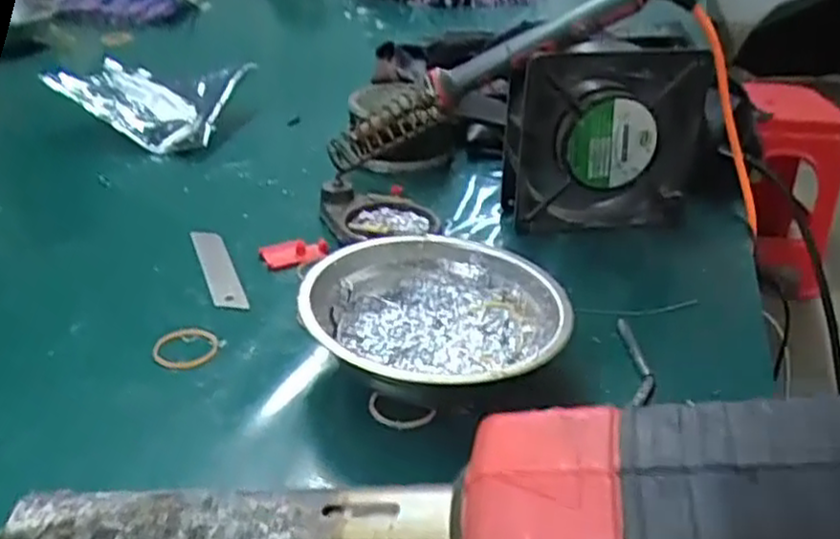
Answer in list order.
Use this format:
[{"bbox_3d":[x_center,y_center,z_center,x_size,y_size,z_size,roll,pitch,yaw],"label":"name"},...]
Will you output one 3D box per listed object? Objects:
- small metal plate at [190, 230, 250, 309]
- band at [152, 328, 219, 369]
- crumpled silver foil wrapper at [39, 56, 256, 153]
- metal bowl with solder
[{"bbox_3d":[-0.127,-0.002,0.467,0.018,0.004,0.105,-19,34,-15],"label":"small metal plate"},{"bbox_3d":[-0.122,0.041,0.393,0.033,0.004,0.033,1,31,-1],"label":"band"},{"bbox_3d":[-0.251,-0.163,0.705,0.164,0.052,0.122,5,31,11],"label":"crumpled silver foil wrapper"},{"bbox_3d":[0.007,0.028,0.368,0.123,0.043,0.124,1,31,-1],"label":"metal bowl with solder"}]

